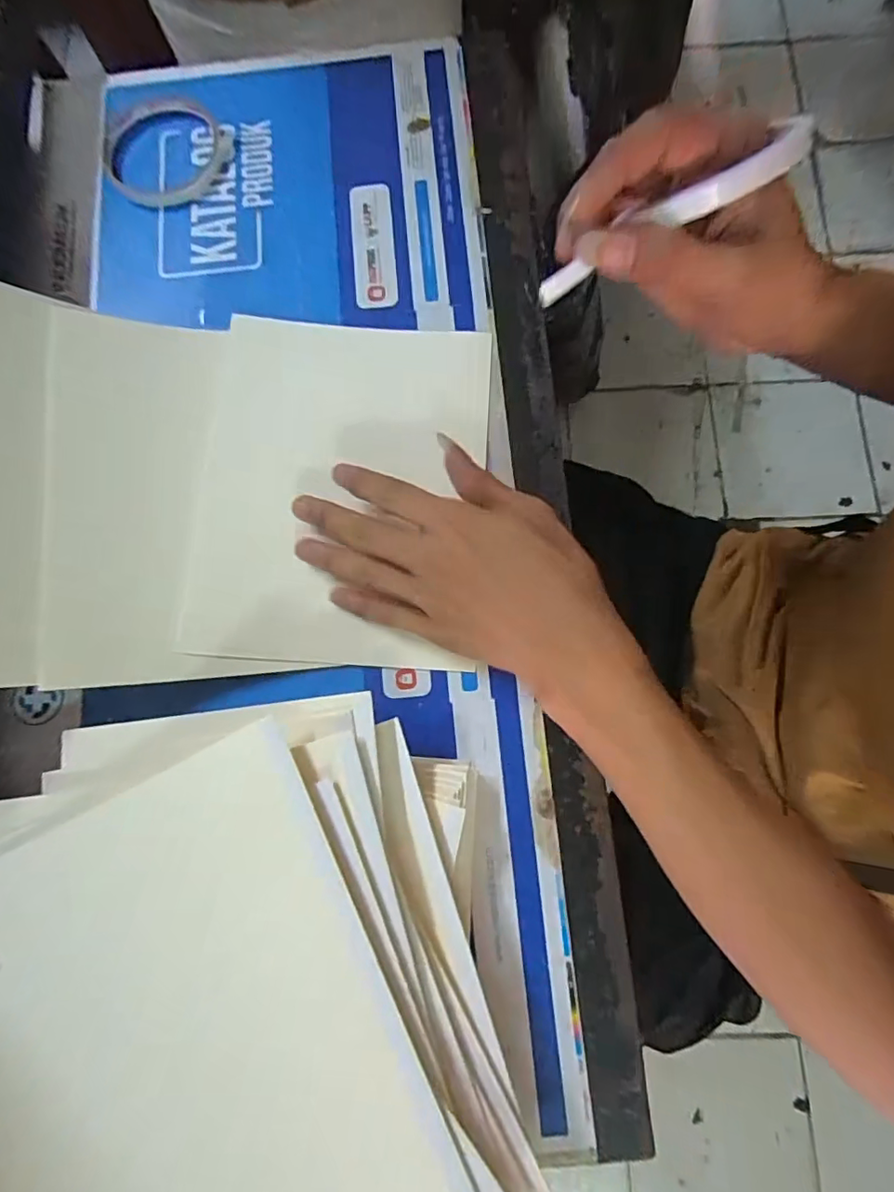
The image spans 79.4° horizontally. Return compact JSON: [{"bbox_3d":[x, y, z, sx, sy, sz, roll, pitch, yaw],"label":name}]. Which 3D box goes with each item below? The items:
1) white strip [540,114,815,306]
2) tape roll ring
[{"bbox_3d":[0.092,-0.159,0.223,0.116,0.015,0.021,-23,79,18],"label":"white strip"},{"bbox_3d":[-0.193,-0.303,0.366,0.073,0.009,0.082,8,79,3],"label":"tape roll ring"}]

